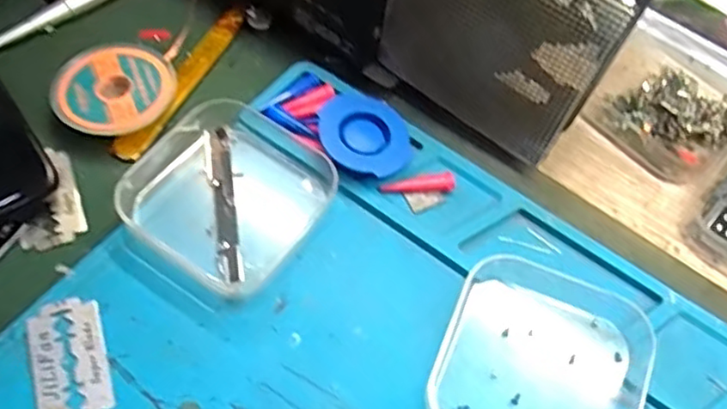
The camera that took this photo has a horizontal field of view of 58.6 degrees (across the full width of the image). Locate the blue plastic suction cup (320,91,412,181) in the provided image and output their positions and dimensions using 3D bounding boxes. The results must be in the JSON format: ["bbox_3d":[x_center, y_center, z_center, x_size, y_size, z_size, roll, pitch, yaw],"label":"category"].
[{"bbox_3d":[0.001,-0.026,0.247,0.033,0.014,0.034,2,60,-3],"label":"blue plastic suction cup"}]

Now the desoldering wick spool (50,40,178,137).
[{"bbox_3d":[-0.096,-0.044,0.253,0.044,0.012,0.039,-15,62,-12],"label":"desoldering wick spool"}]

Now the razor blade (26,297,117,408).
[{"bbox_3d":[-0.093,0.049,0.204,0.022,0.004,0.042,-16,62,-13],"label":"razor blade"}]

